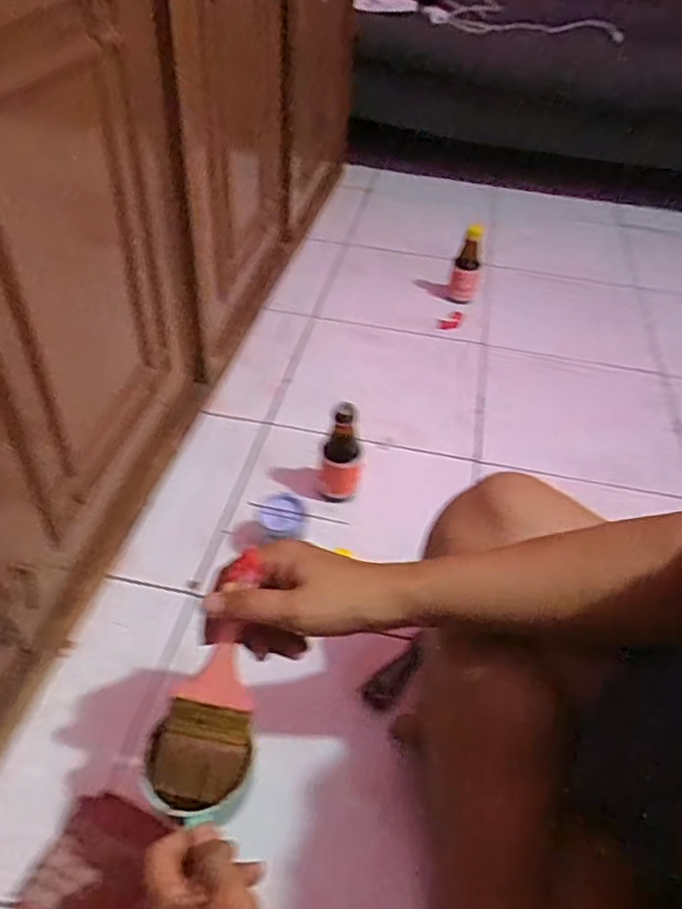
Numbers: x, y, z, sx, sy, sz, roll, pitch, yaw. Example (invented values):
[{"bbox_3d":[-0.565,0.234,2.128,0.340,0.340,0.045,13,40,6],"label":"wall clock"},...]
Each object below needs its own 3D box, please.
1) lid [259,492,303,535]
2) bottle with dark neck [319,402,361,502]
[{"bbox_3d":[-0.068,0.065,0.732,0.047,0.011,0.057,0,44,-5],"label":"lid"},{"bbox_3d":[0.002,-0.004,0.791,0.048,0.131,0.046,6,44,1],"label":"bottle with dark neck"}]

